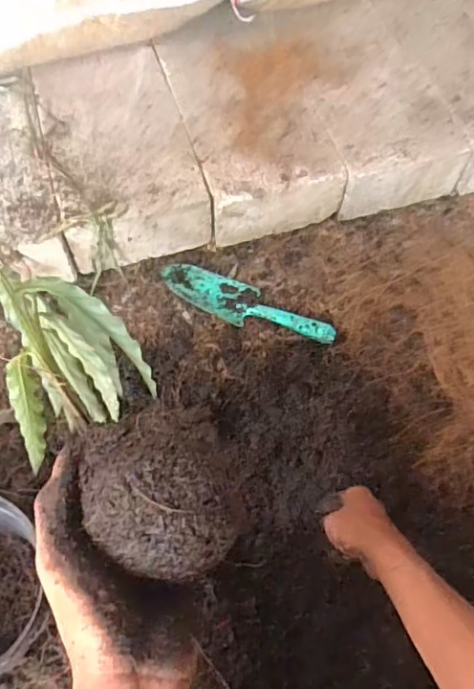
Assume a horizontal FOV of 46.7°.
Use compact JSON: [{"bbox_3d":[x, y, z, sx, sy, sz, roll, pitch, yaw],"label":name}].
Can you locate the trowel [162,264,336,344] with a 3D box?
[{"bbox_3d":[0.016,-0.061,0.777,0.255,0.027,0.069,20,62,9],"label":"trowel"}]

